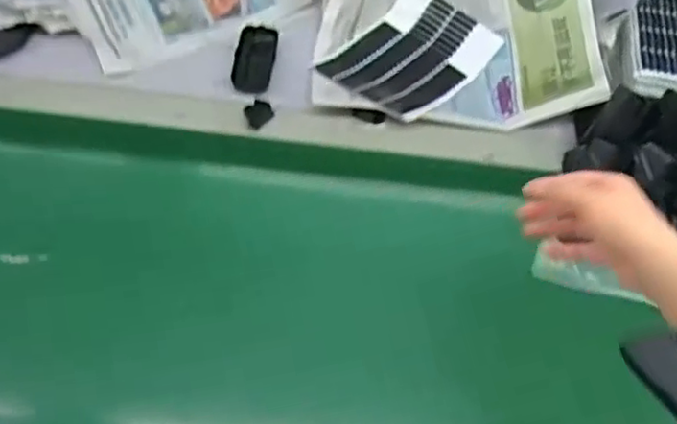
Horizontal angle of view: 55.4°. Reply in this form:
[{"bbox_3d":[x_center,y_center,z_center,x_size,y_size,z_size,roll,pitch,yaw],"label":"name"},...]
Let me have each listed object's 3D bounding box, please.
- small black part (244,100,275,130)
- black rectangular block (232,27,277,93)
[{"bbox_3d":[-0.103,-0.124,0.816,0.030,0.012,0.039,36,64,18],"label":"small black part"},{"bbox_3d":[-0.108,-0.201,0.831,0.045,0.013,0.104,6,59,2],"label":"black rectangular block"}]

